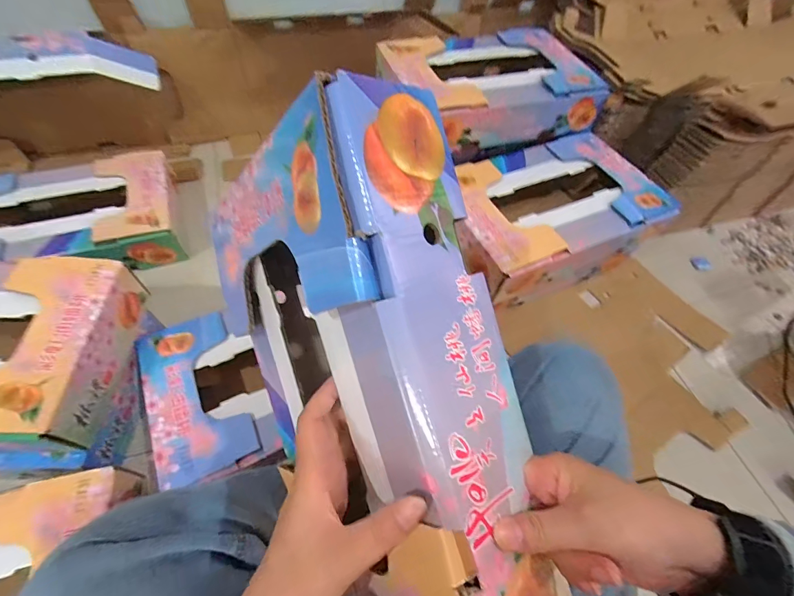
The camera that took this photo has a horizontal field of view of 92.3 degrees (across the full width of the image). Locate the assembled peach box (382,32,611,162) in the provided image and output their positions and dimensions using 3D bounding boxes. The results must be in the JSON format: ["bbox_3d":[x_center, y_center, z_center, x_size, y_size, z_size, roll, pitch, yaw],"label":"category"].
[{"bbox_3d":[0.179,-0.429,0.782,0.386,0.108,0.281,-17,60,-15],"label":"assembled peach box"}]

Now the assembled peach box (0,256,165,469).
[{"bbox_3d":[-0.600,0.087,0.533,0.398,0.166,0.255,2,57,-4],"label":"assembled peach box"}]

